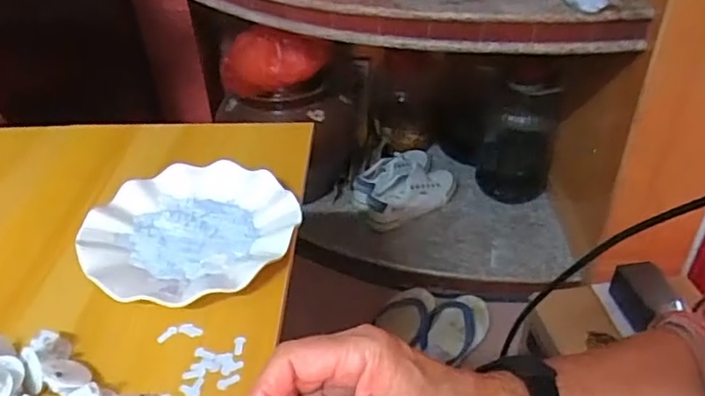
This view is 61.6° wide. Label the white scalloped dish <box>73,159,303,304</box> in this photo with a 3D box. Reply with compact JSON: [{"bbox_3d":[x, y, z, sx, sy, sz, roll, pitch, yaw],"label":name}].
[{"bbox_3d":[-0.144,0.029,0.533,0.179,0.022,0.174,-1,38,1],"label":"white scalloped dish"}]

